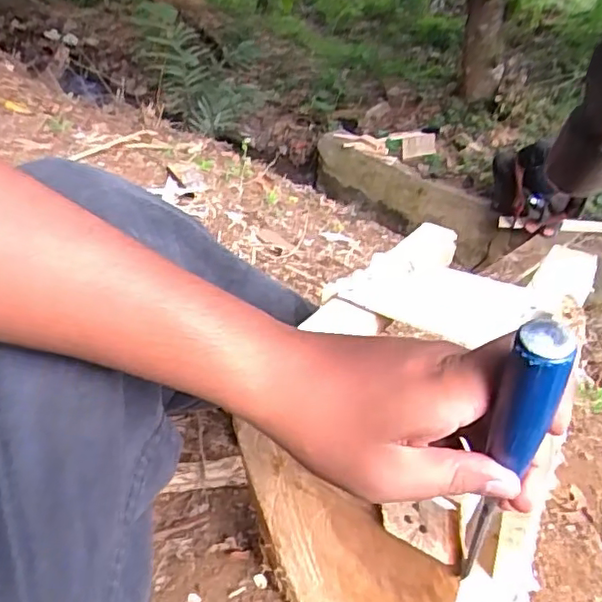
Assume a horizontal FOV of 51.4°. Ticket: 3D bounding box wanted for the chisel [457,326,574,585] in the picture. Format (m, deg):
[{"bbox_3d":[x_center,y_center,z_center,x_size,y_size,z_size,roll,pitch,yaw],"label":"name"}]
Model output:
[{"bbox_3d":[0.099,0.090,0.316,0.024,0.226,0.018,-5,49,2],"label":"chisel"}]

